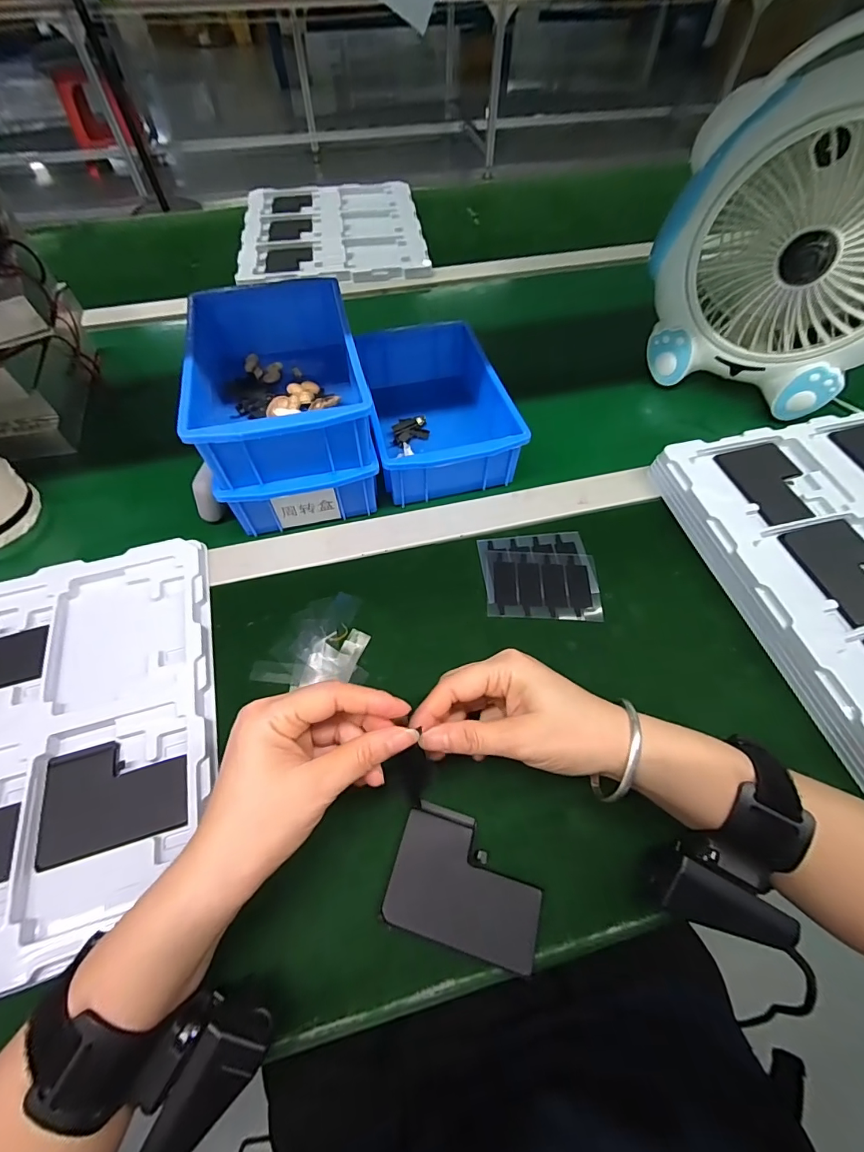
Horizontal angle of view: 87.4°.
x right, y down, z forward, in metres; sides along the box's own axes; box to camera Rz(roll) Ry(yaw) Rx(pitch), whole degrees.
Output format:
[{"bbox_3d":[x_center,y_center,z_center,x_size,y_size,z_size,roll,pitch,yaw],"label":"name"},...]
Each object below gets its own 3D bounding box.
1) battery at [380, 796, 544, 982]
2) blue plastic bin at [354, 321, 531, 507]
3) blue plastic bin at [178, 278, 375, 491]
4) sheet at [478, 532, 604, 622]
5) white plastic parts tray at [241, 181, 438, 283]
[{"bbox_3d":[0.021,0.182,0.271,0.087,0.007,0.065,15,59,8],"label":"battery"},{"bbox_3d":[-0.003,-0.173,0.458,0.130,0.064,0.207,-12,59,-8],"label":"blue plastic bin"},{"bbox_3d":[-0.133,-0.175,0.389,0.128,0.060,0.210,-12,59,-8],"label":"blue plastic bin"},{"bbox_3d":[0.092,-0.002,0.388,0.096,0.004,0.085,1,58,0],"label":"sheet"},{"bbox_3d":[-0.158,-0.557,0.724,0.274,0.018,0.321,-6,59,-4],"label":"white plastic parts tray"}]

